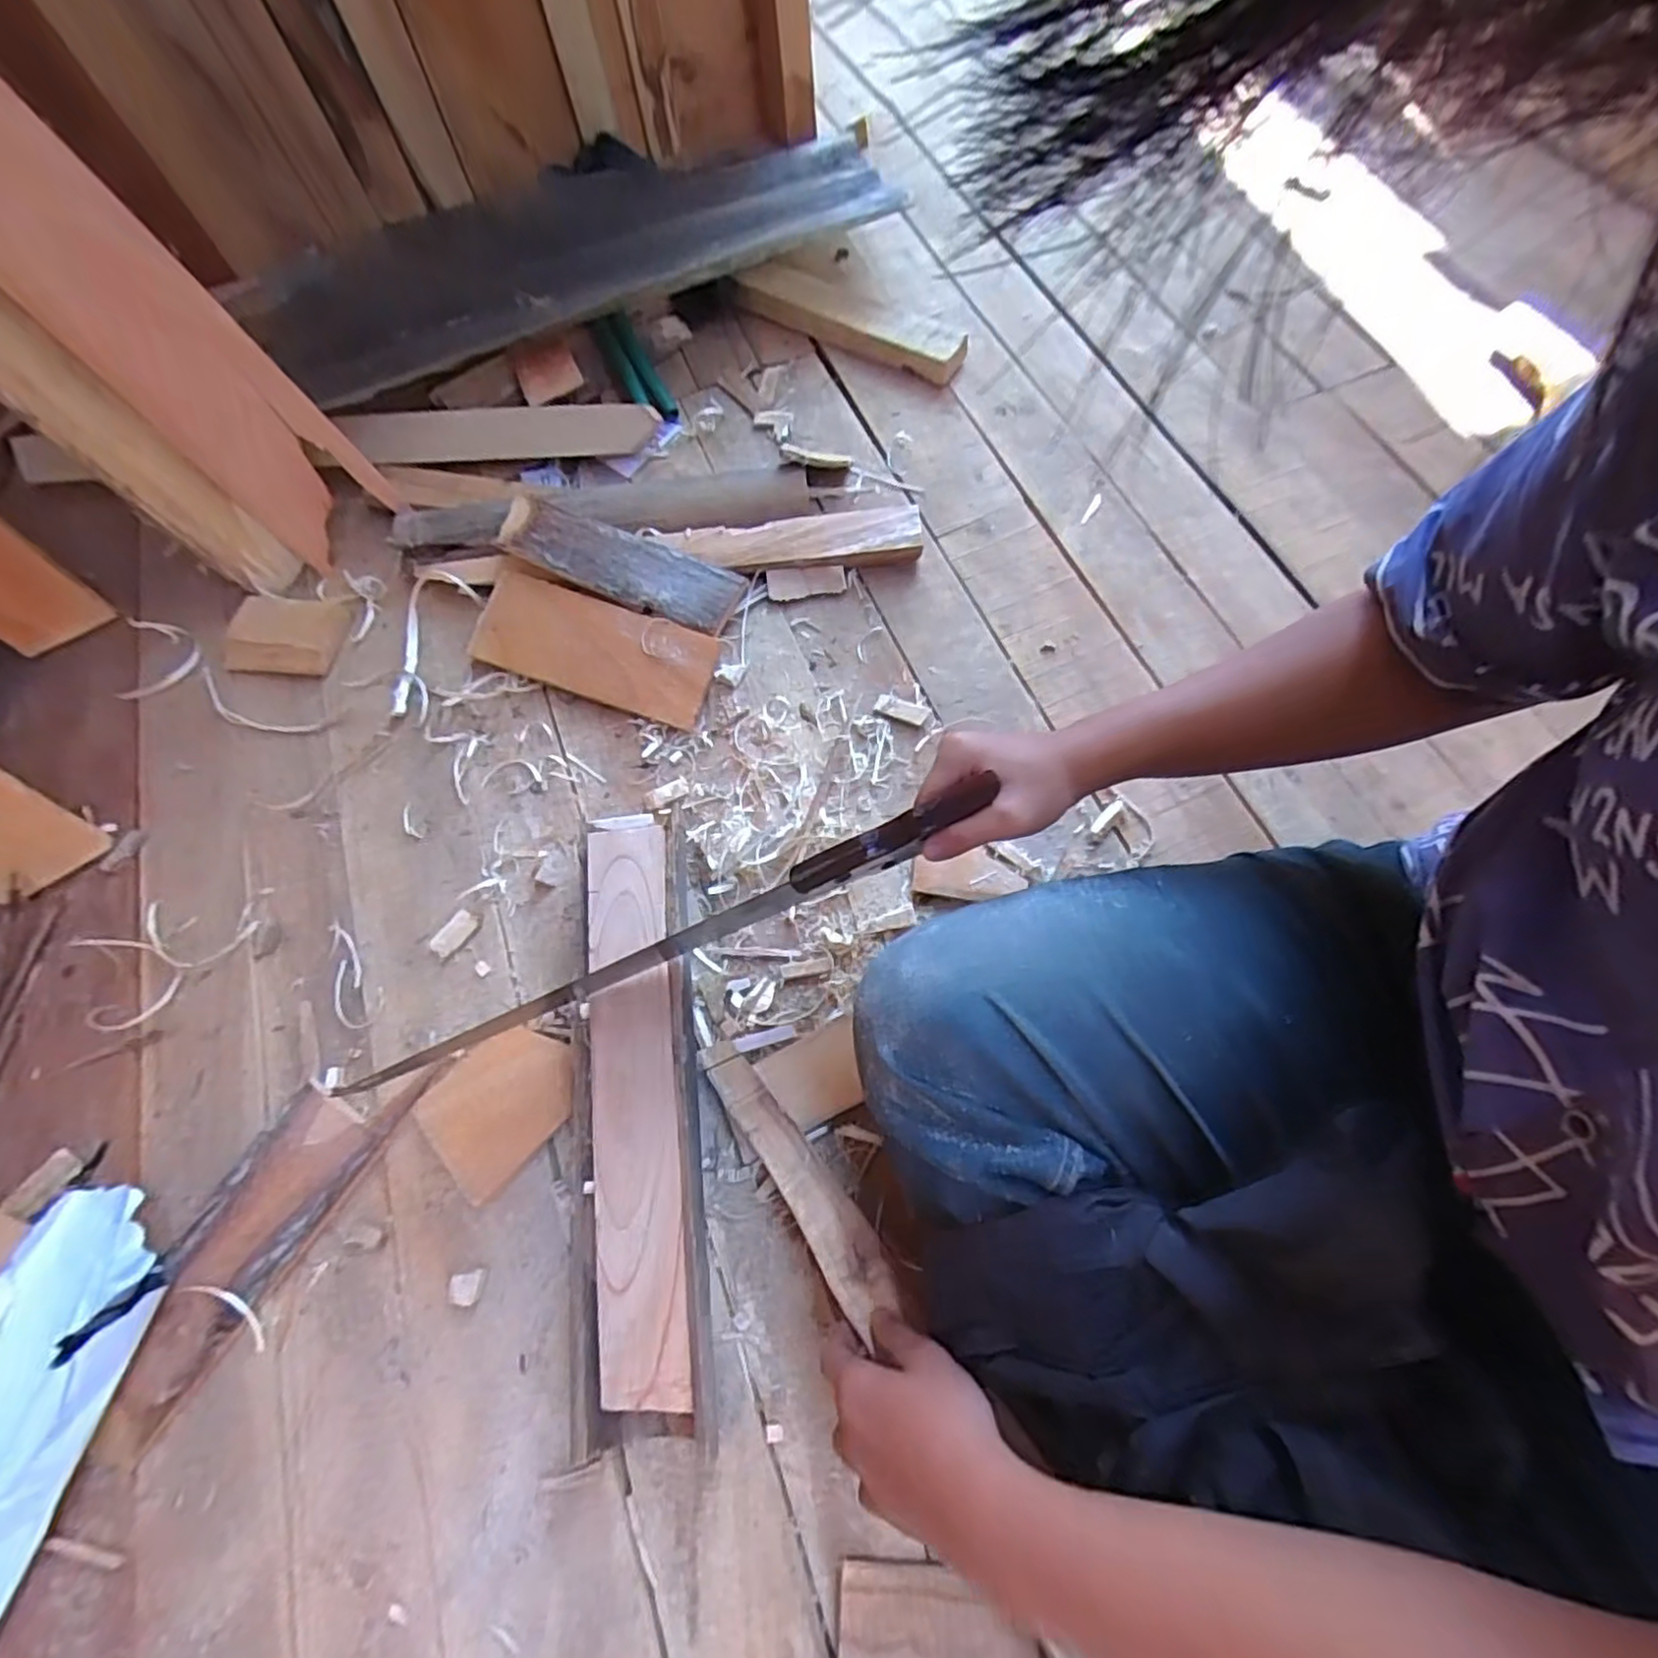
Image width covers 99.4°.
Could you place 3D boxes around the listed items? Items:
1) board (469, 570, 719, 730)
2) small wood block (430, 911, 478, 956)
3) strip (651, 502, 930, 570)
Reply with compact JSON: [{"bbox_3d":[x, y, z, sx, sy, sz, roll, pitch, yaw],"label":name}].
[{"bbox_3d":[-0.228,-0.176,0.684,0.241,0.015,0.094,18,86,8],"label":"board"},{"bbox_3d":[-0.319,0.090,0.600,0.021,0.005,0.040,33,72,16],"label":"small wood block"},{"bbox_3d":[-0.039,-0.292,0.724,0.264,0.036,0.056,-5,66,1],"label":"strip"}]

